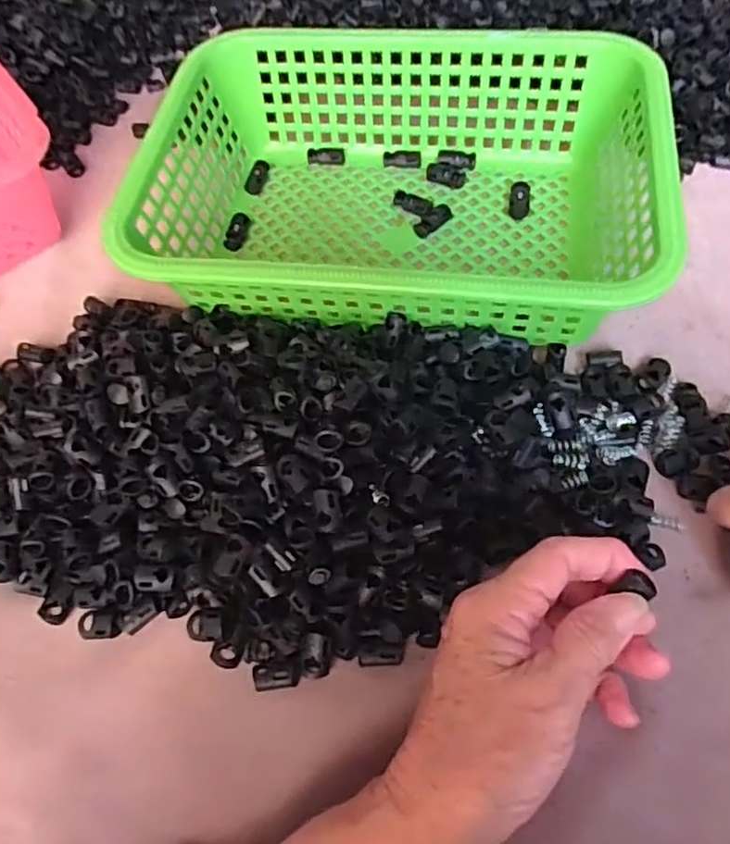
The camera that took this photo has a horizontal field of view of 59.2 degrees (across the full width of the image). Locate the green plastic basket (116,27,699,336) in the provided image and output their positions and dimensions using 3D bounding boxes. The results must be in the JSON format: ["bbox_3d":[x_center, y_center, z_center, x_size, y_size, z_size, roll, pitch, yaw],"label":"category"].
[{"bbox_3d":[0.021,-0.143,0.390,0.284,0.076,0.202,5,60,6],"label":"green plastic basket"}]

